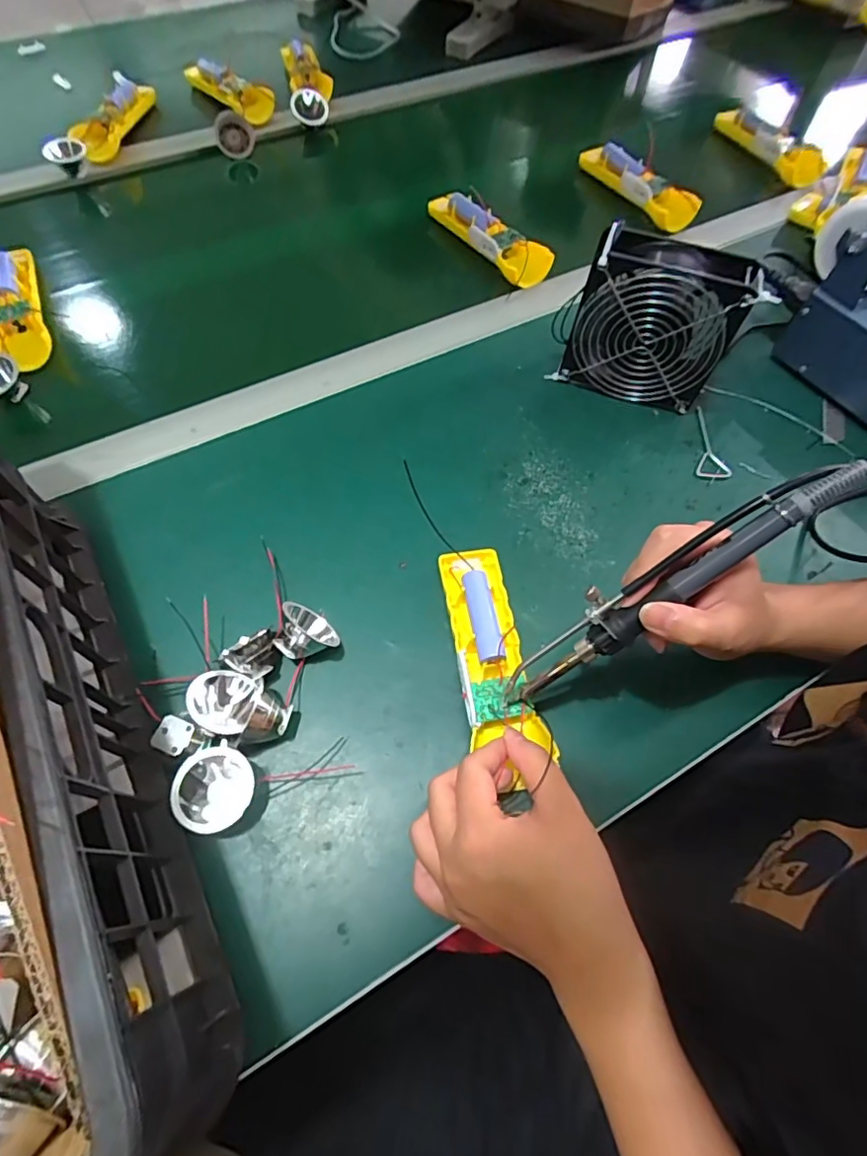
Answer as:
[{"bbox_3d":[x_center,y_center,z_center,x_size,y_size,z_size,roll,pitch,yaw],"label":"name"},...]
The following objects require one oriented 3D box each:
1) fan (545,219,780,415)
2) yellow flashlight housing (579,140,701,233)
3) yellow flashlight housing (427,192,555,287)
[{"bbox_3d":[0.180,-0.207,0.458,0.127,0.120,0.046,21,63,9],"label":"fan"},{"bbox_3d":[0.232,-0.456,0.644,0.034,0.038,0.159,-35,68,-18],"label":"yellow flashlight housing"},{"bbox_3d":[0.058,-0.371,0.594,0.042,0.026,0.170,-32,67,-17],"label":"yellow flashlight housing"}]

